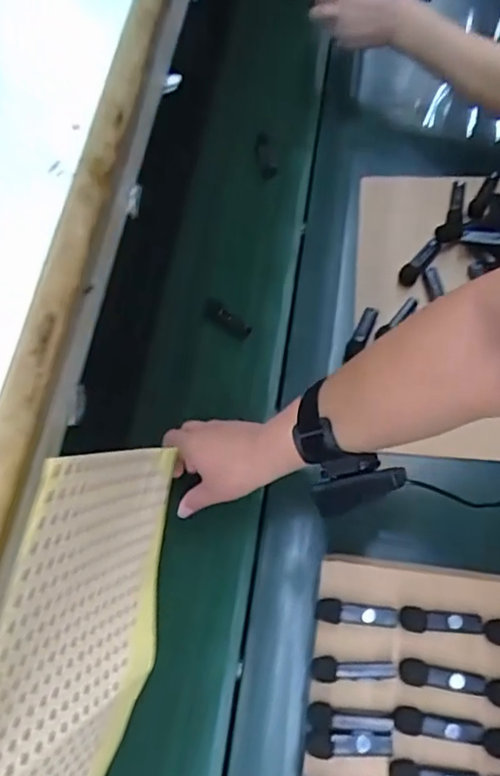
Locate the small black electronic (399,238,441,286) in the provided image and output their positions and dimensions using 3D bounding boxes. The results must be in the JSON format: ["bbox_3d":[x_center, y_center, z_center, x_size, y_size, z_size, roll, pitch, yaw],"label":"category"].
[{"bbox_3d":[0.191,-0.143,0.666,0.020,0.014,0.060,40,93,18],"label":"small black electronic"}]

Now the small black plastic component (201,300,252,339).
[{"bbox_3d":[-0.028,-0.078,0.680,0.061,0.023,0.018,31,74,21],"label":"small black plastic component"}]

